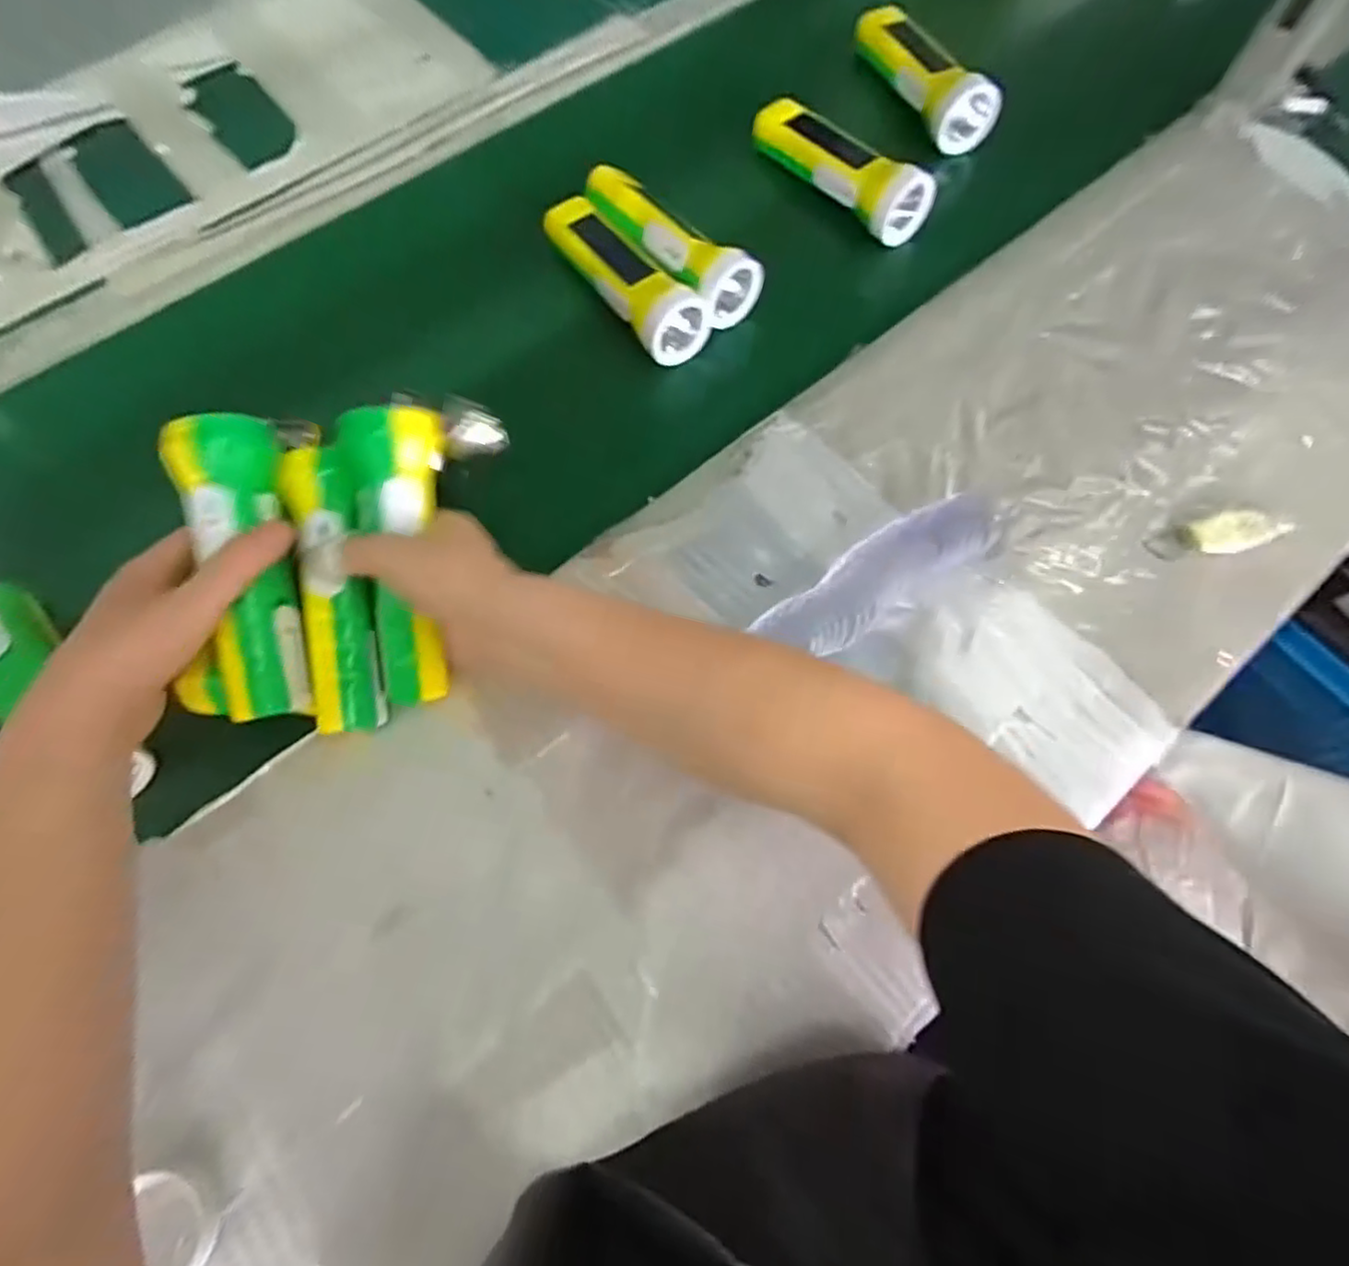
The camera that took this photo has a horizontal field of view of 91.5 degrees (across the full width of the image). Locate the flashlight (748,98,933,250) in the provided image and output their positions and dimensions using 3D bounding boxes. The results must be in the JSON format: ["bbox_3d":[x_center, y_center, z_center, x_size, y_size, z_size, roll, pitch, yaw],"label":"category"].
[{"bbox_3d":[0.134,-0.392,0.564,0.063,0.058,0.169,-39,74,-13],"label":"flashlight"}]

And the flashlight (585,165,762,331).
[{"bbox_3d":[-0.007,-0.307,0.533,0.059,0.059,0.165,-43,75,-14],"label":"flashlight"}]

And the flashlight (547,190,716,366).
[{"bbox_3d":[-0.045,-0.275,0.525,0.058,0.054,0.166,-37,73,-13],"label":"flashlight"}]

